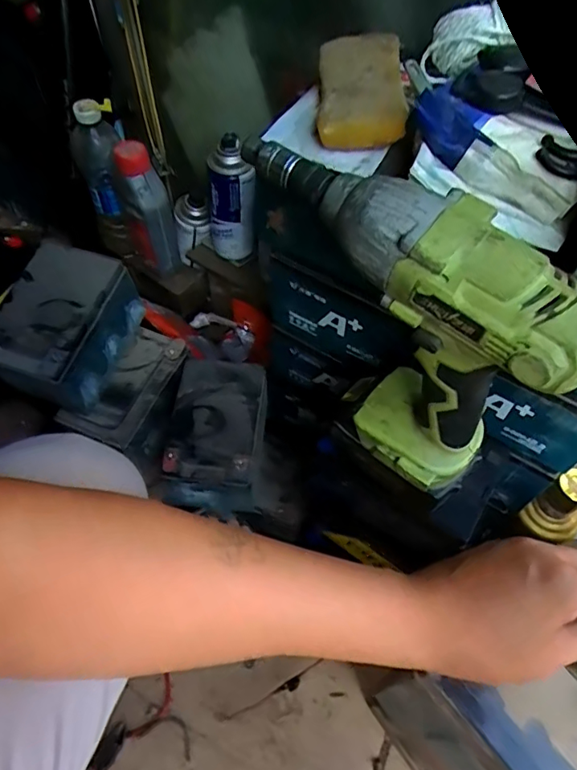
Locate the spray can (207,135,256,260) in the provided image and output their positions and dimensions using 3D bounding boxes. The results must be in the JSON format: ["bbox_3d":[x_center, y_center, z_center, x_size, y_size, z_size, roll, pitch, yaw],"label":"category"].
[{"bbox_3d":[-0.077,-0.242,0.699,0.056,0.155,0.064,-25,61,-16],"label":"spray can"}]

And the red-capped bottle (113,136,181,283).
[{"bbox_3d":[-0.197,-0.241,0.747,0.068,0.184,0.060,-12,58,-8],"label":"red-capped bottle"}]

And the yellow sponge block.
[{"bbox_3d":[0.050,-0.207,0.369,0.056,0.029,0.094,2,57,1],"label":"yellow sponge block"}]

